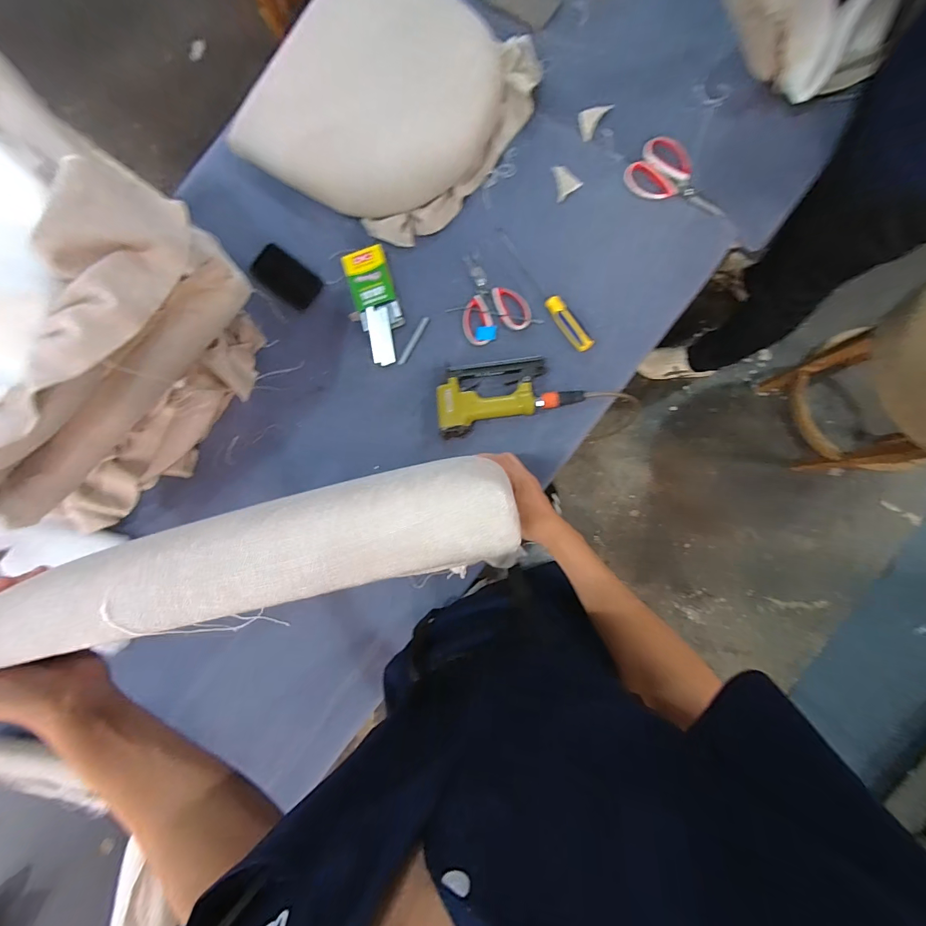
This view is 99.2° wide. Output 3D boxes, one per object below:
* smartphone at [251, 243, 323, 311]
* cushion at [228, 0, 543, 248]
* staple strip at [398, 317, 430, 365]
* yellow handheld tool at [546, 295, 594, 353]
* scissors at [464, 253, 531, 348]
[{"bbox_3d":[-0.355,-0.374,0.798,0.146,0.014,0.079,37,101,5],"label":"smartphone"},{"bbox_3d":[-0.149,-0.693,0.745,0.471,0.081,0.445,32,88,8],"label":"cushion"},{"bbox_3d":[-0.094,-0.232,0.748,0.013,0.004,0.103,30,88,8],"label":"staple strip"},{"bbox_3d":[0.190,-0.253,0.712,0.032,0.011,0.118,-32,82,2],"label":"yellow handheld tool"},{"bbox_3d":[0.045,-0.310,0.730,0.118,0.008,0.167,-20,83,4],"label":"scissors"}]

